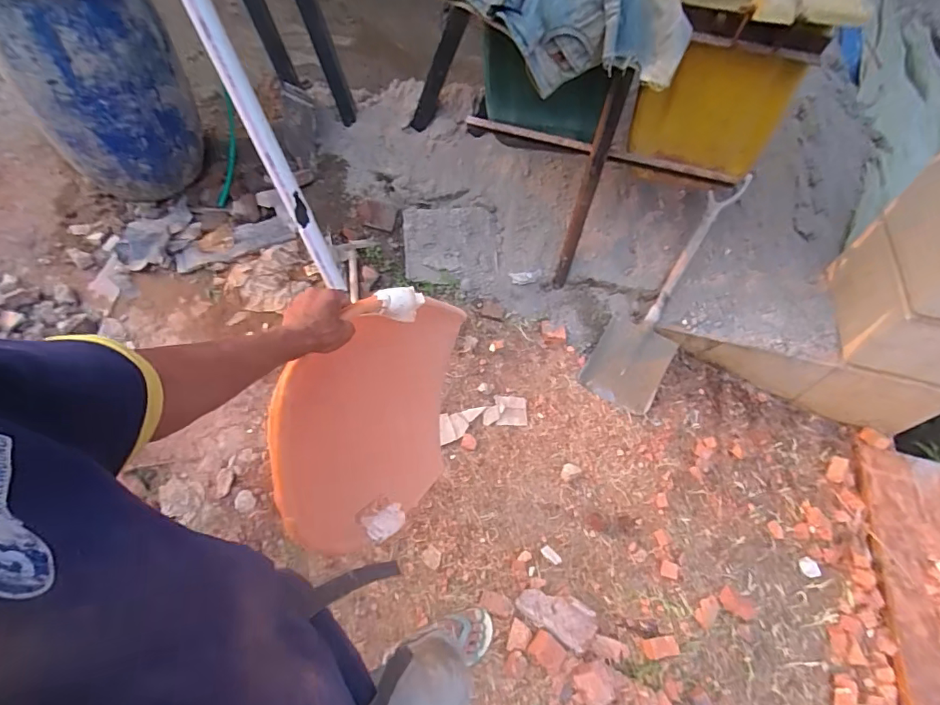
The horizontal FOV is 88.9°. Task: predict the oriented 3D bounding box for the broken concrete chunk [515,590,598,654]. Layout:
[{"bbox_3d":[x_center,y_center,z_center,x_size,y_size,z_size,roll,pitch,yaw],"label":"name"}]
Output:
[{"bbox_3d":[0.216,0.648,1.191,0.193,0.034,0.101,28,62,14],"label":"broken concrete chunk"}]

